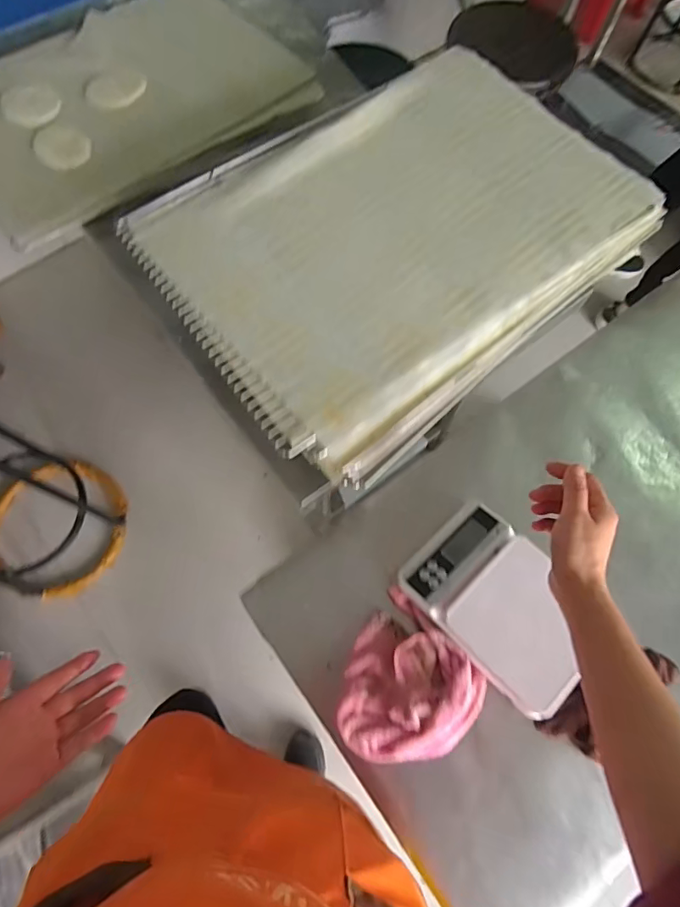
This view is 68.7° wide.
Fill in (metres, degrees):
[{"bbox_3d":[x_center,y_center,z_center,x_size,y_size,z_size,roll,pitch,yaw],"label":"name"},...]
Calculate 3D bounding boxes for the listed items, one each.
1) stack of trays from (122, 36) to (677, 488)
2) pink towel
[{"bbox_3d":[0.070,-0.268,0.665,0.557,0.135,0.435,-34,74,-14],"label":"stack of trays"},{"bbox_3d":[0.074,0.274,0.576,0.159,0.044,0.159,43,74,13],"label":"pink towel"}]

